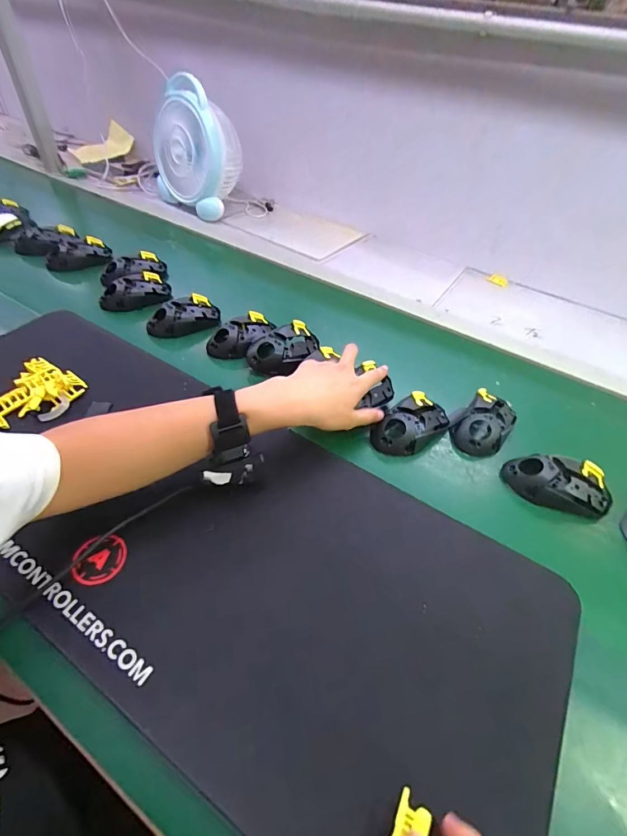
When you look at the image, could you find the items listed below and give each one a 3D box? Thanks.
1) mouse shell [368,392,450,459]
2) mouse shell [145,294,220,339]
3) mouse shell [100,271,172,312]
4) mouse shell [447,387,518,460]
[{"bbox_3d":[0.127,0.007,0.503,0.116,0.039,0.069,-34,58,-28],"label":"mouse shell"},{"bbox_3d":[-0.211,-0.165,0.631,0.117,0.036,0.070,-18,52,-18],"label":"mouse shell"},{"bbox_3d":[-0.305,-0.216,0.666,0.112,0.045,0.063,-14,51,-22],"label":"mouse shell"},{"bbox_3d":[0.229,0.006,0.515,0.064,0.036,0.098,37,51,23],"label":"mouse shell"}]

